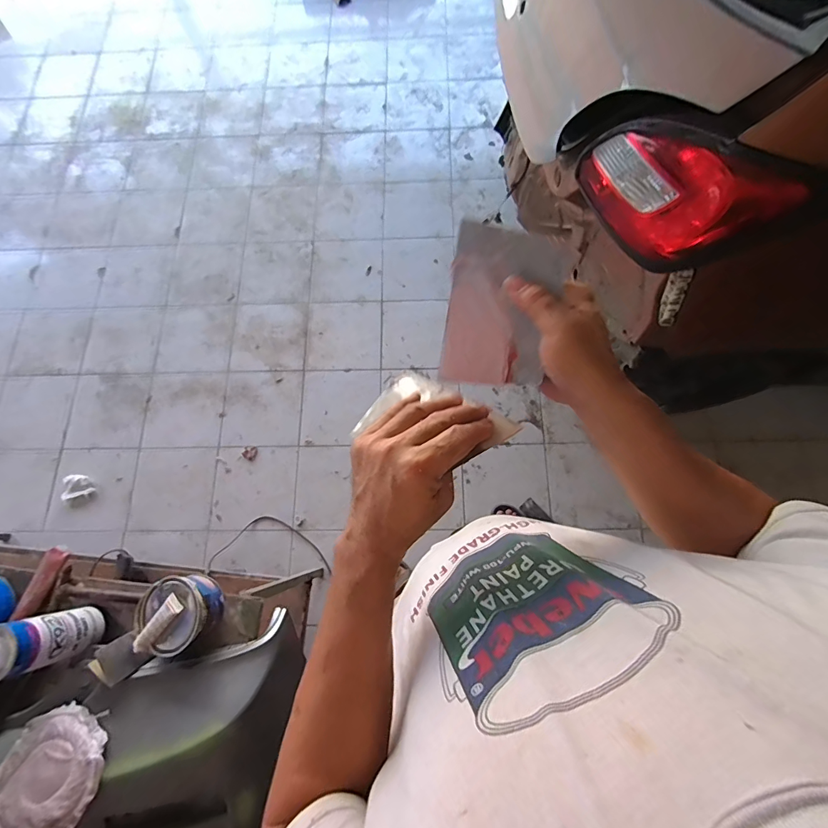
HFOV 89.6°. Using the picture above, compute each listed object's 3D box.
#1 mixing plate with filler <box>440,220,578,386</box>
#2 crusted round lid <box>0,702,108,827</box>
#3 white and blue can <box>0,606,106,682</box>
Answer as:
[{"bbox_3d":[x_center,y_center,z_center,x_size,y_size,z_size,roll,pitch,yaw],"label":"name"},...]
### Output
[{"bbox_3d":[0.074,-0.090,0.365,0.101,0.009,0.132,22,110,28],"label":"mixing plate with filler"},{"bbox_3d":[-0.581,0.574,0.660,0.164,0.022,0.169,2,50,-3],"label":"crusted round lid"},{"bbox_3d":[-0.651,0.395,0.730,0.082,0.199,0.080,-1,73,2],"label":"white and blue can"}]

